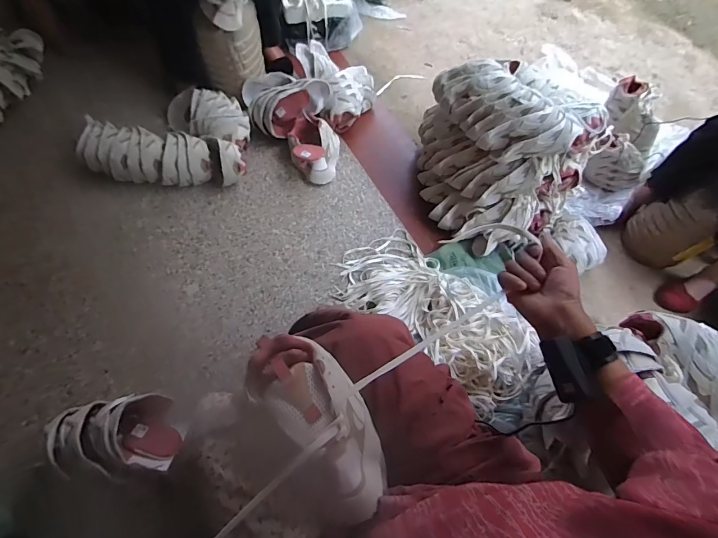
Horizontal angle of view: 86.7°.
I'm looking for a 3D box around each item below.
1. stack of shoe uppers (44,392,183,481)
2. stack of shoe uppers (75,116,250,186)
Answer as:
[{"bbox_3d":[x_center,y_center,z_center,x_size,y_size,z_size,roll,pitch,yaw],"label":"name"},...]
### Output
[{"bbox_3d":[-0.515,0.360,0.813,0.216,0.130,0.157,-10,63,-8],"label":"stack of shoe uppers"},{"bbox_3d":[-0.588,-0.337,1.151,0.490,0.126,0.149,6,62,0],"label":"stack of shoe uppers"}]

